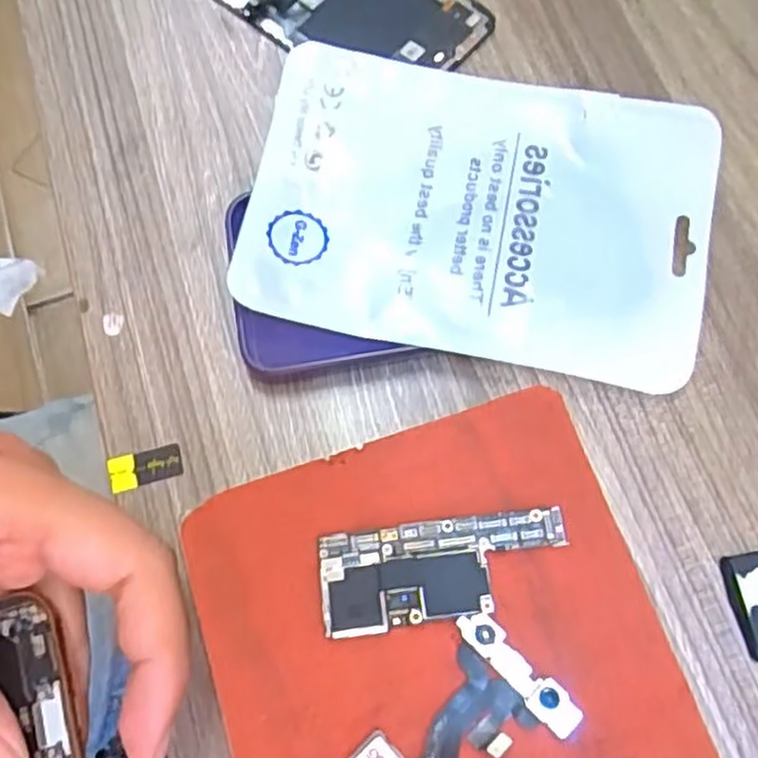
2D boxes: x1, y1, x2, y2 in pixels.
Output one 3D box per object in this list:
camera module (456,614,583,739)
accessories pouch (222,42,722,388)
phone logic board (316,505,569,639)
[{"bbox_3d":[0.035,0.074,0.189,0.009,0.004,0.037,-43,76,-12],"label":"camera module"},{"bbox_3d":[0.036,-0.058,0.265,0.157,0.009,0.106,11,76,3],"label":"accessories pouch"},{"bbox_3d":[0.017,0.050,0.199,0.066,0.004,0.026,-9,71,-2],"label":"phone logic board"}]

